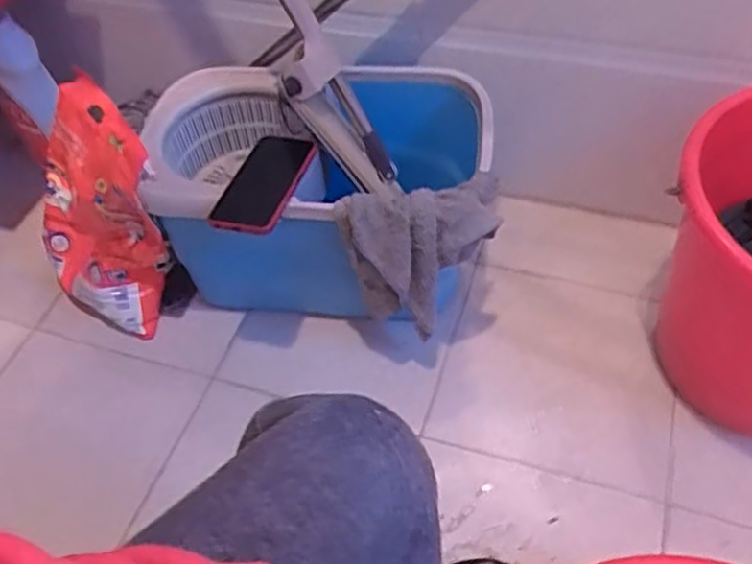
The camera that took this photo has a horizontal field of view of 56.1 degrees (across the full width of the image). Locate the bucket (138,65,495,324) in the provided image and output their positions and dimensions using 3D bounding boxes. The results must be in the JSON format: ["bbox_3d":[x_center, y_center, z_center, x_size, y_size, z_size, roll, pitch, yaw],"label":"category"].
[{"bbox_3d":[-0.078,-0.095,0.995,0.463,0.286,0.298,-4,50,2],"label":"bucket"}]

